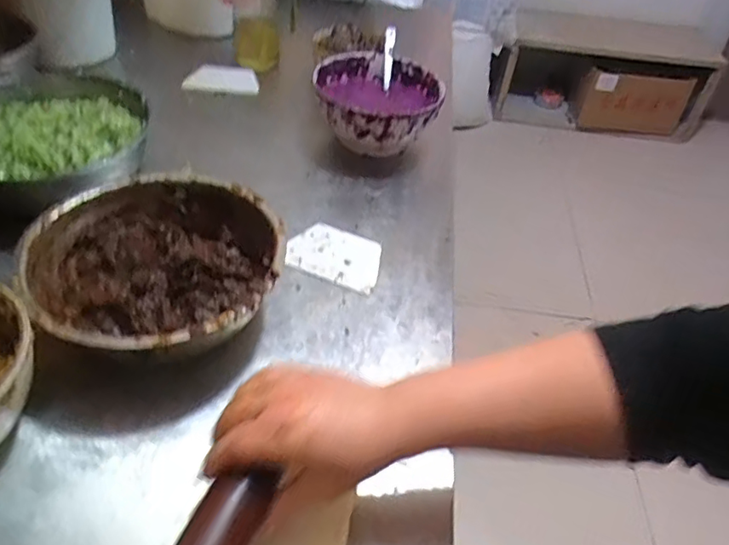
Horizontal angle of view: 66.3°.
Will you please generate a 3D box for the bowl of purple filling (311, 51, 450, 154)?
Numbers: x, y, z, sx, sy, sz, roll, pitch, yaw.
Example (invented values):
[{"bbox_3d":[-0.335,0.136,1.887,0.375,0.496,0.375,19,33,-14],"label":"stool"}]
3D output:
[{"bbox_3d":[0.016,-0.228,0.774,0.168,0.082,0.183,3,44,-3],"label":"bowl of purple filling"}]

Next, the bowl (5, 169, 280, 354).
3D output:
[{"bbox_3d":[-0.194,0.002,0.520,0.204,0.081,0.214,3,44,-3],"label":"bowl"}]

